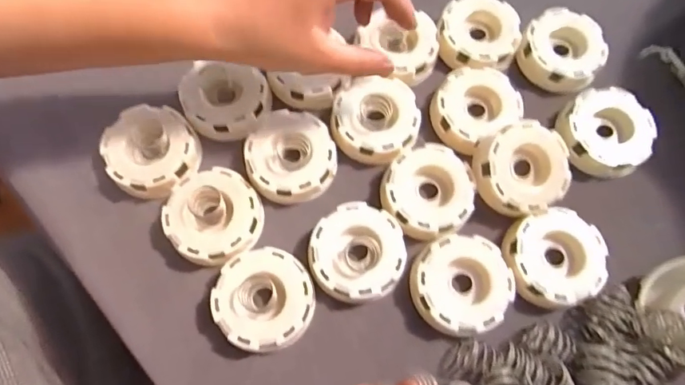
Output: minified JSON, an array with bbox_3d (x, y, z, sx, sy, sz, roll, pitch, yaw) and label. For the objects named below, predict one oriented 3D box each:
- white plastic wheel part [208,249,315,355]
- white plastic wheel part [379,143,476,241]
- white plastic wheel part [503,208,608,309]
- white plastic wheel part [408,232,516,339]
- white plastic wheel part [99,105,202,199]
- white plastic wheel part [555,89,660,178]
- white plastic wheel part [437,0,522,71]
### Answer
[{"bbox_3d":[-0.052,0.073,0.311,0.064,0.024,0.064,-10,73,-5],"label":"white plastic wheel part"},{"bbox_3d":[0.062,-0.001,0.335,0.062,0.017,0.066,1,72,-2],"label":"white plastic wheel part"},{"bbox_3d":[0.147,0.047,0.326,0.065,0.028,0.063,1,72,-2],"label":"white plastic wheel part"},{"bbox_3d":[0.081,0.064,0.316,0.065,0.020,0.064,-7,72,-4],"label":"white plastic wheel part"},{"bbox_3d":[-0.139,-0.030,0.339,0.066,0.026,0.064,0,72,-2],"label":"white plastic wheel part"},{"bbox_3d":[0.203,-0.048,0.359,0.065,0.025,0.069,1,72,-2],"label":"white plastic wheel part"},{"bbox_3d":[0.111,-0.130,0.381,0.064,0.022,0.066,2,72,-1],"label":"white plastic wheel part"}]

